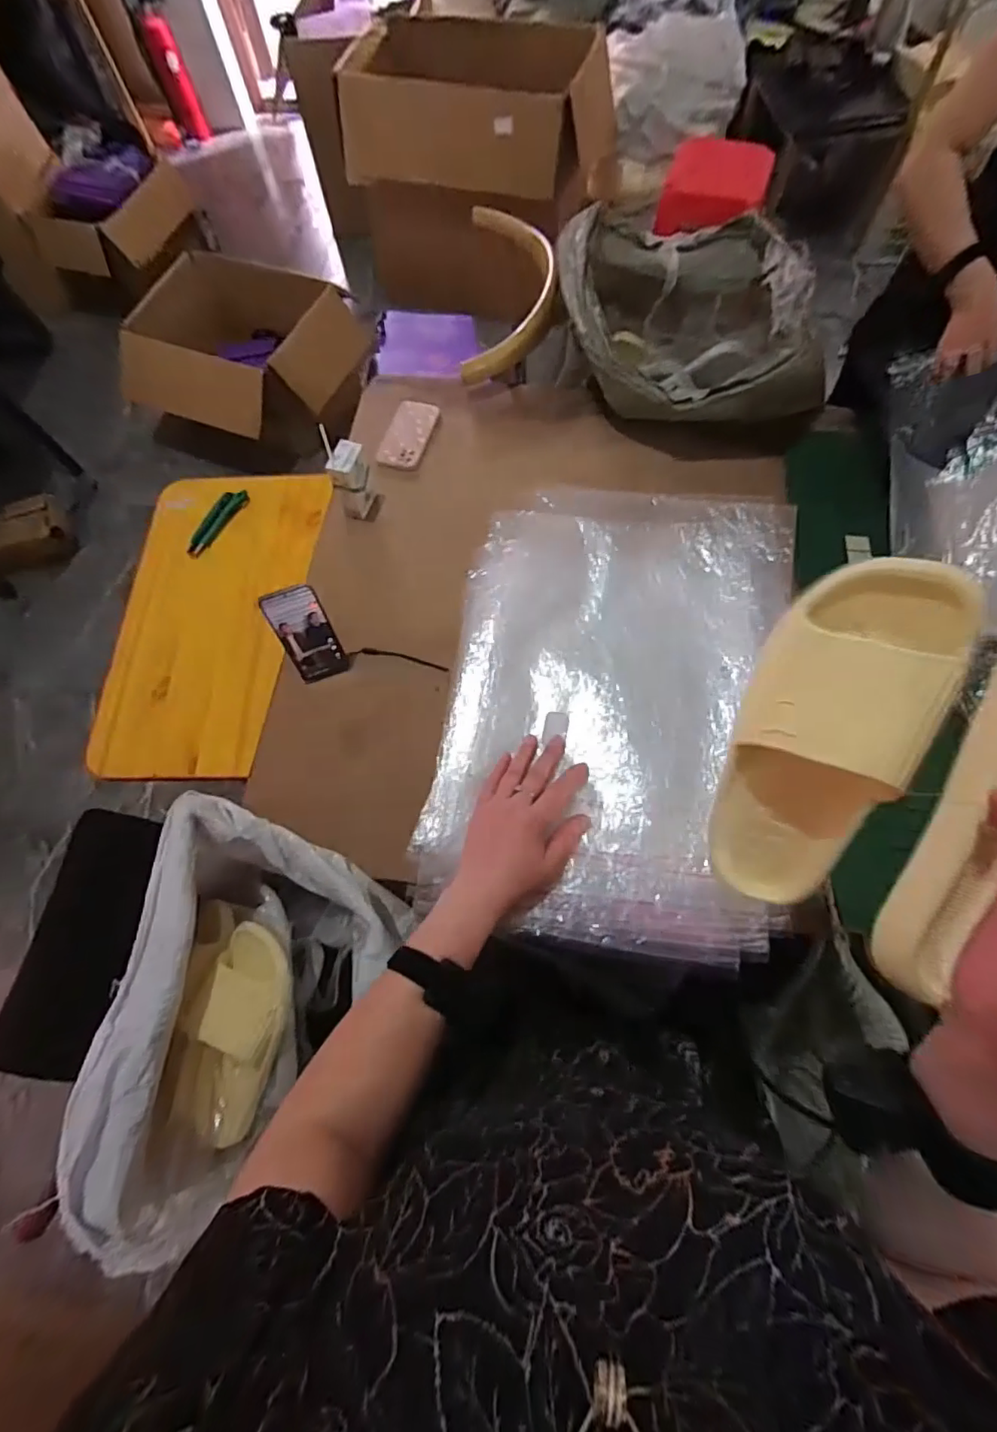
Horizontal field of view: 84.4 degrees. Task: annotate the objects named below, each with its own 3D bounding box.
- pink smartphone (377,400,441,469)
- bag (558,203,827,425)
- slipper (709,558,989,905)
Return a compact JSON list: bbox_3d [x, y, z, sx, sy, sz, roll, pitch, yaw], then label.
[{"bbox_3d":[-0.167,-0.528,1.026,0.077,0.010,0.165,12,70,7],"label":"pink smartphone"},{"bbox_3d":[0.357,-0.779,1.081,0.448,0.196,0.572,-6,69,1],"label":"bag"},{"bbox_3d":[0.205,0.026,0.359,0.099,0.242,0.076,15,29,9],"label":"slipper"}]

